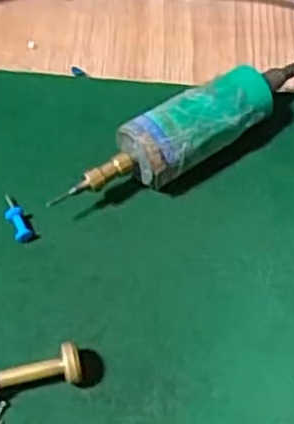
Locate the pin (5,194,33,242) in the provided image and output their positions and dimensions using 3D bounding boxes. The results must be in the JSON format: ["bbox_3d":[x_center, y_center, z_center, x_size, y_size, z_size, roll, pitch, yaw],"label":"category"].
[{"bbox_3d":[-0.053,0.002,0.298,0.007,0.008,0.023,-22,62,-15],"label":"pin"}]

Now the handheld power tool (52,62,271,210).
[{"bbox_3d":[0.010,-0.028,0.304,0.095,0.031,0.025,-31,64,-19],"label":"handheld power tool"}]

